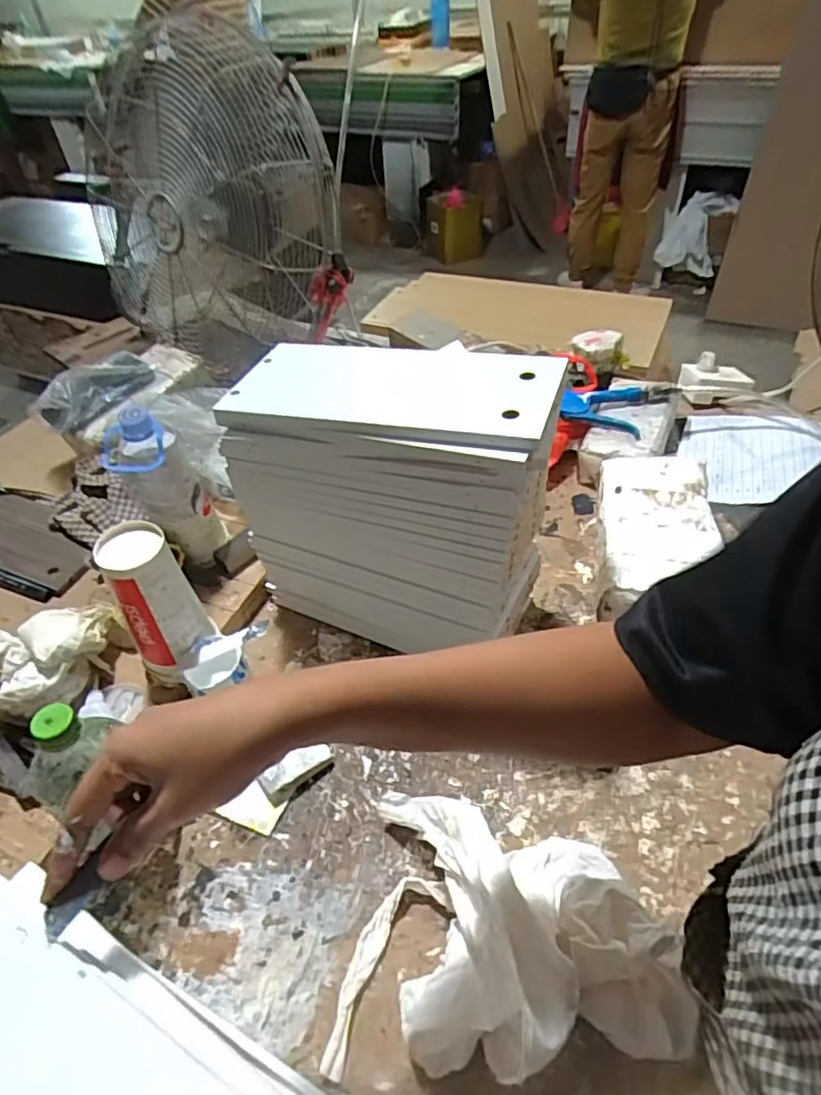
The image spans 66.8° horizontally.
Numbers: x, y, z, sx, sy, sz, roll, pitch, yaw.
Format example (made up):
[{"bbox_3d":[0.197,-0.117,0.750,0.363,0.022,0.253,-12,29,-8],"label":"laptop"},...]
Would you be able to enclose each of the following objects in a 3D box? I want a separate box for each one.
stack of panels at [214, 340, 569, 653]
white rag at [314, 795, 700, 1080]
[{"bbox_3d":[-0.016,-0.050,0.649,0.303,0.281,0.152,17,50,19],"label":"stack of panels"},{"bbox_3d":[0.068,0.295,0.448,0.249,0.109,0.187,13,48,16],"label":"white rag"}]

